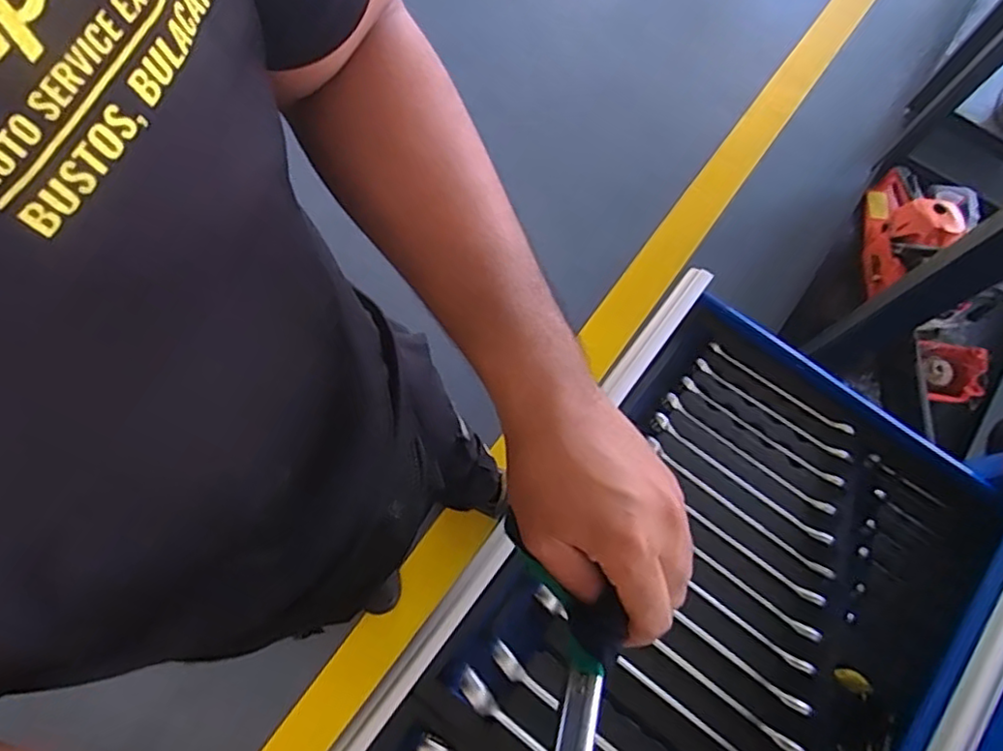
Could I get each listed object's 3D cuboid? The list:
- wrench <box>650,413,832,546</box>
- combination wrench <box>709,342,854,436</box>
[{"bbox_3d":[0.211,0.093,0.567,0.182,0.005,0.015,38,74,10],"label":"wrench"},{"bbox_3d":[0.259,0.013,0.594,0.149,0.005,0.010,34,74,9],"label":"combination wrench"}]

